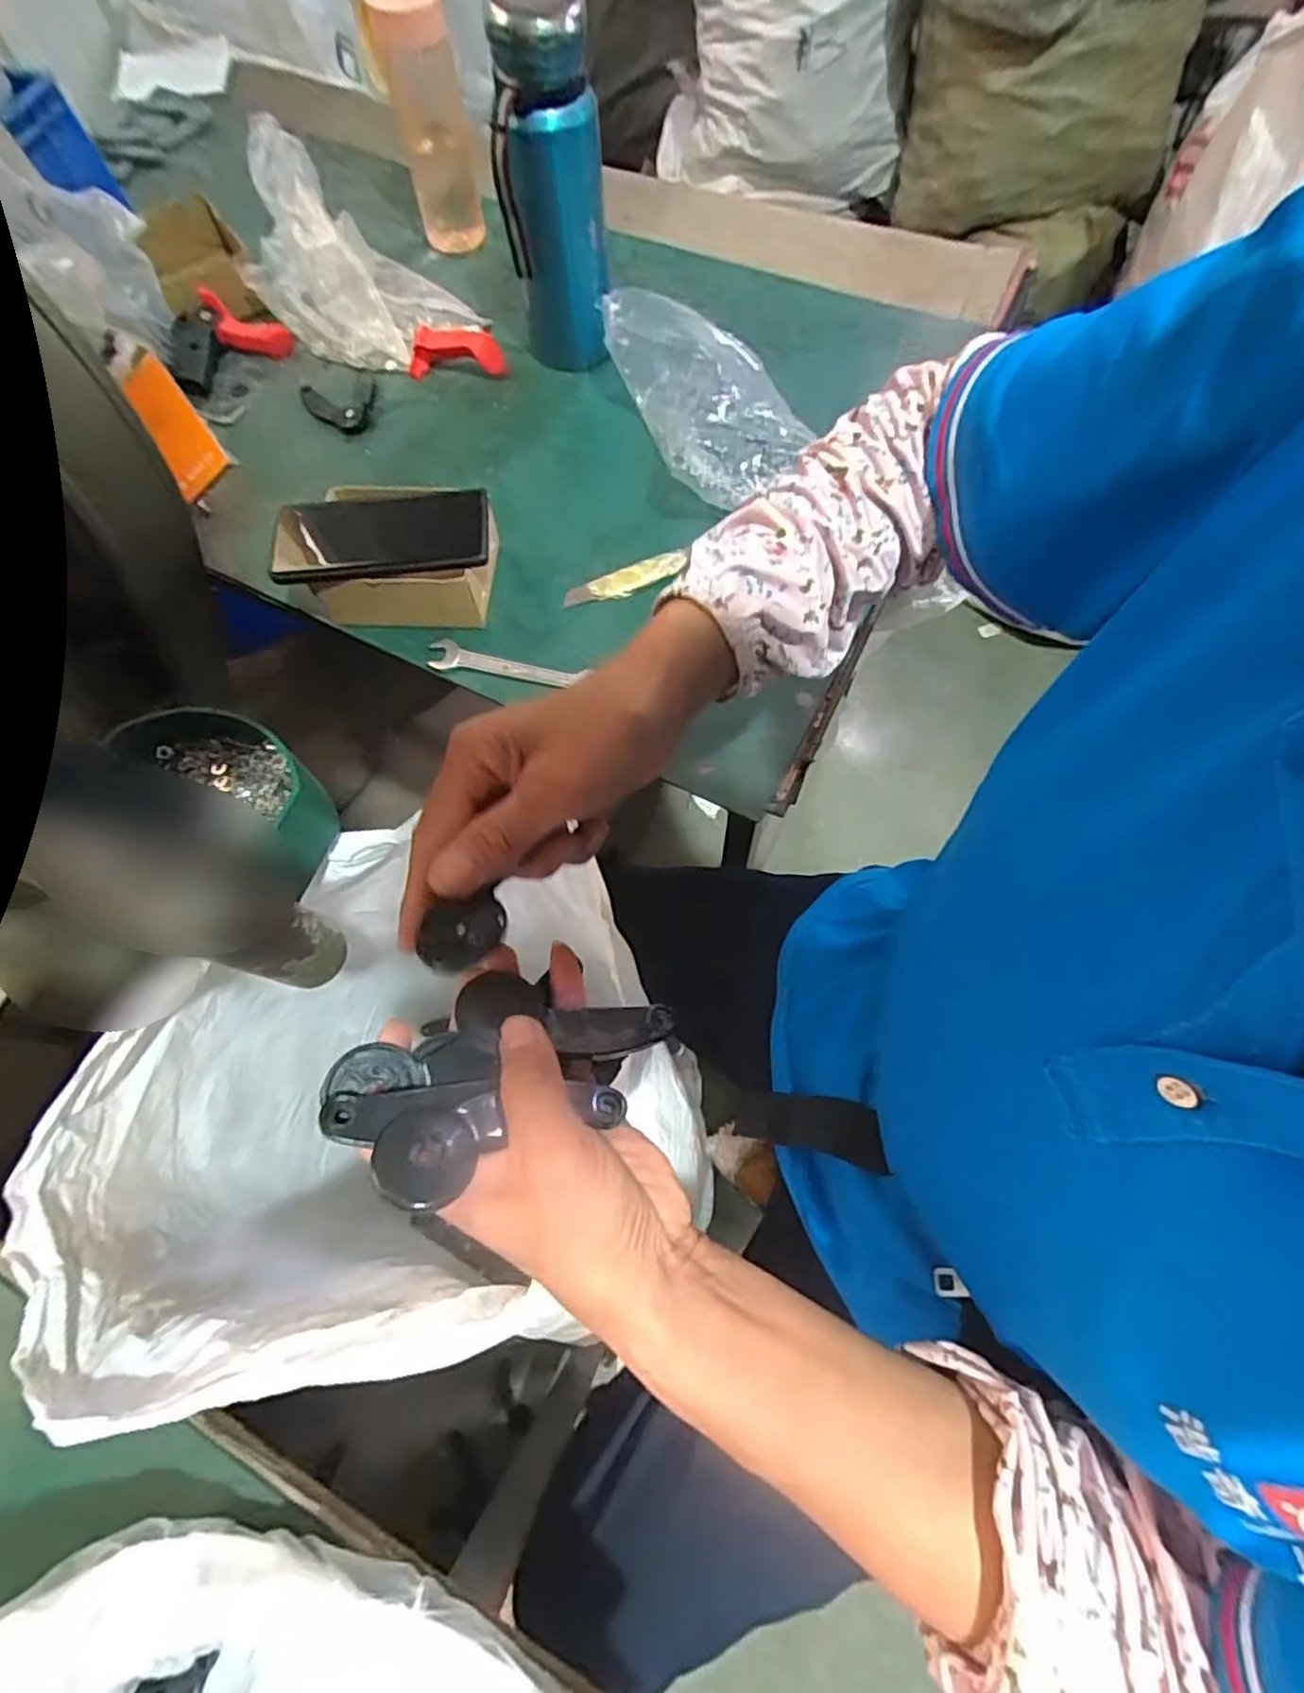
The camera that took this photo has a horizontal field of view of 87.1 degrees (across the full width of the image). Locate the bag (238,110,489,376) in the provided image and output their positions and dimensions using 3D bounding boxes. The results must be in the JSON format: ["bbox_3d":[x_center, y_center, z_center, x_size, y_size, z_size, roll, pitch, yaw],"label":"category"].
[{"bbox_3d":[-0.263,-0.510,0.594,0.152,0.139,0.114,17,69,10],"label":"bag"}]

